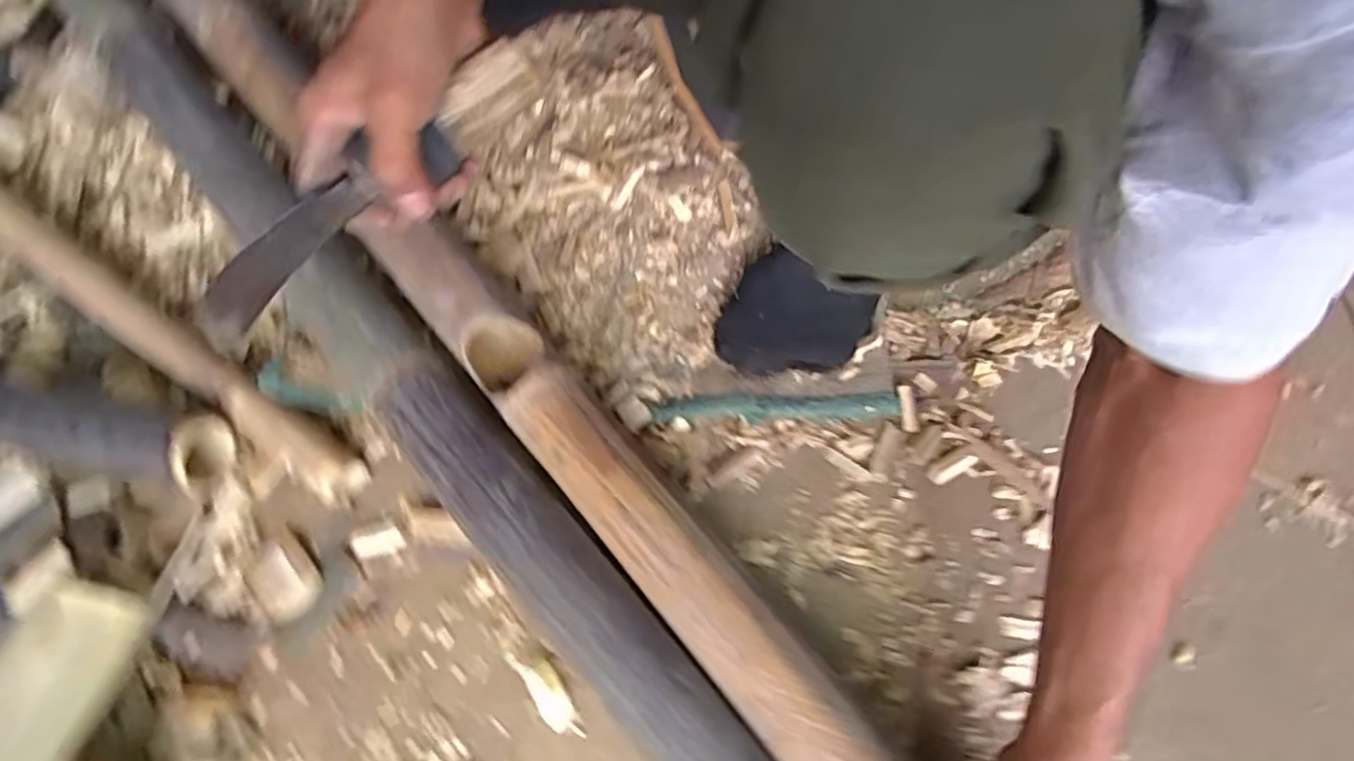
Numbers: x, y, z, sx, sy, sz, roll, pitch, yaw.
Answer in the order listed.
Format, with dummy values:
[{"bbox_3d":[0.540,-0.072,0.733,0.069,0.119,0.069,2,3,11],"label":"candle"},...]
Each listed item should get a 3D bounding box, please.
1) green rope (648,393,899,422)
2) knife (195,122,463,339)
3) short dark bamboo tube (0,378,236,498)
[{"bbox_3d":[0.078,0.021,0.556,0.193,0.013,0.018,-2,66,1],"label":"green rope"},{"bbox_3d":[-0.198,-0.086,0.387,0.167,0.043,0.019,-41,71,-1],"label":"knife"},{"bbox_3d":[-0.486,0.033,0.545,0.274,0.058,0.058,10,67,6],"label":"short dark bamboo tube"}]

